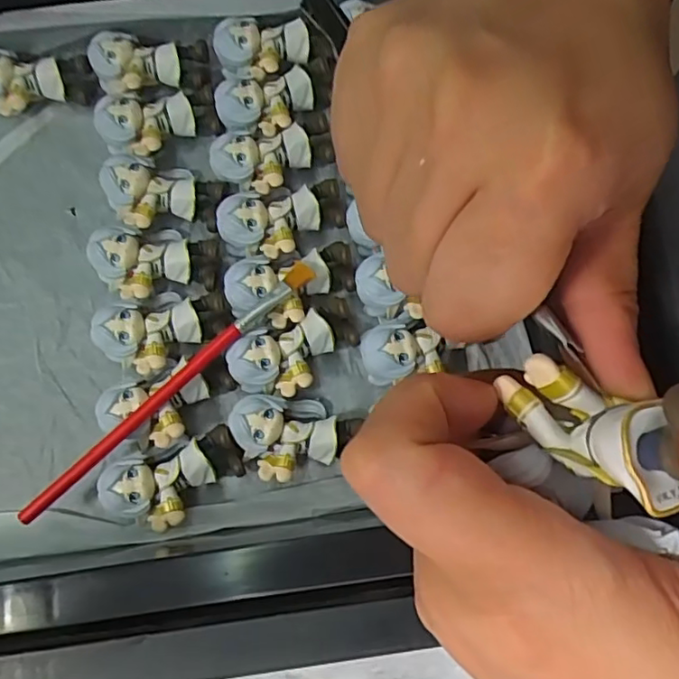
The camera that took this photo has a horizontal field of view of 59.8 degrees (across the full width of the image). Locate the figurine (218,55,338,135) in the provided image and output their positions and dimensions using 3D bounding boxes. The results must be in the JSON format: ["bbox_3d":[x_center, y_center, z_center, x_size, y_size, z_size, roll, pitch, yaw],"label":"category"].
[{"bbox_3d":[-0.032,-0.126,0.315,0.063,0.026,0.031,-21,77,-5],"label":"figurine"}]

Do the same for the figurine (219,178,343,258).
[{"bbox_3d":[-0.027,-0.059,0.301,0.064,0.023,0.034,-19,74,-17],"label":"figurine"}]

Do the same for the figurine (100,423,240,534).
[{"bbox_3d":[-0.074,0.064,0.269,0.060,0.025,0.036,-16,77,-4],"label":"figurine"}]

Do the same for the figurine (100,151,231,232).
[{"bbox_3d":[-0.089,-0.076,0.301,0.060,0.024,0.040,-5,76,-1],"label":"figurine"}]

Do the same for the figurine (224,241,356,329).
[{"bbox_3d":[-0.024,-0.026,0.293,0.063,0.020,0.034,-16,87,-13],"label":"figurine"}]

